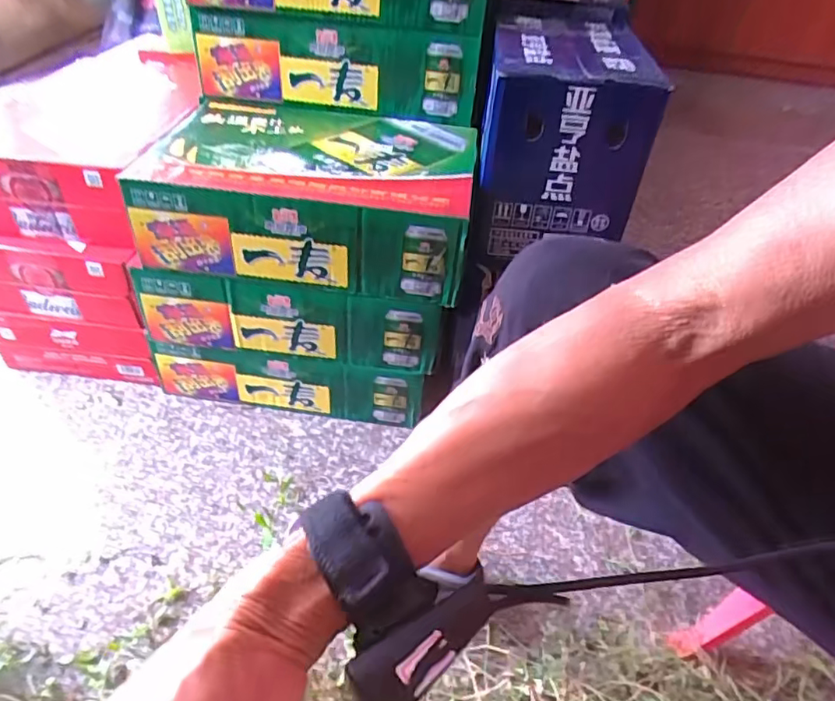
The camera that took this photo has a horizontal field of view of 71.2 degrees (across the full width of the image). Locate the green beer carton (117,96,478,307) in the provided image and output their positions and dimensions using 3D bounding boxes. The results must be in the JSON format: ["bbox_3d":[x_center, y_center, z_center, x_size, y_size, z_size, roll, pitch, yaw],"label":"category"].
[{"bbox_3d":[-0.133,-0.220,0.803,0.402,0.118,0.291,7,41,3],"label":"green beer carton"}]

